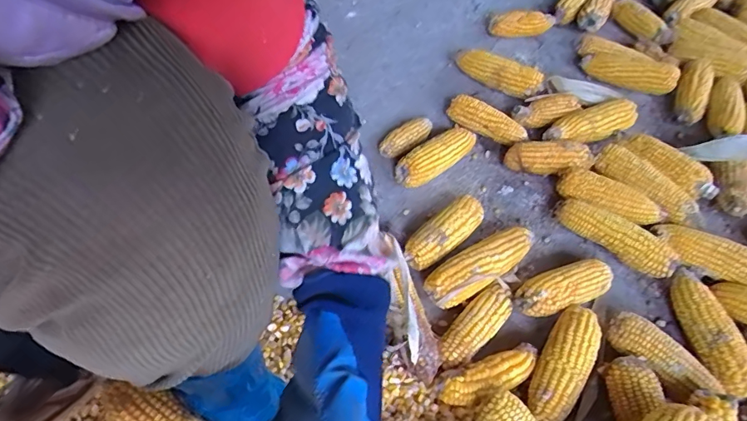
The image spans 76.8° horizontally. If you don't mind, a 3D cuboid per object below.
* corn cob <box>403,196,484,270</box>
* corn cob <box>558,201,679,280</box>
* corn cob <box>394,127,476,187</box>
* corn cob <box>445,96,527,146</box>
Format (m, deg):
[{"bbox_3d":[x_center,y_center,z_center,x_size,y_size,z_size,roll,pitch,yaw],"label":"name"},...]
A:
[{"bbox_3d":[0.102,0.039,0.679,0.057,0.062,0.137,34,61,26],"label":"corn cob"},{"bbox_3d":[0.345,0.039,0.681,0.172,0.054,0.045,33,60,25],"label":"corn cob"},{"bbox_3d":[0.108,-0.085,0.773,0.157,0.061,0.052,-34,58,-22],"label":"corn cob"},{"bbox_3d":[0.195,-0.153,0.820,0.144,0.053,0.053,20,56,18],"label":"corn cob"}]

